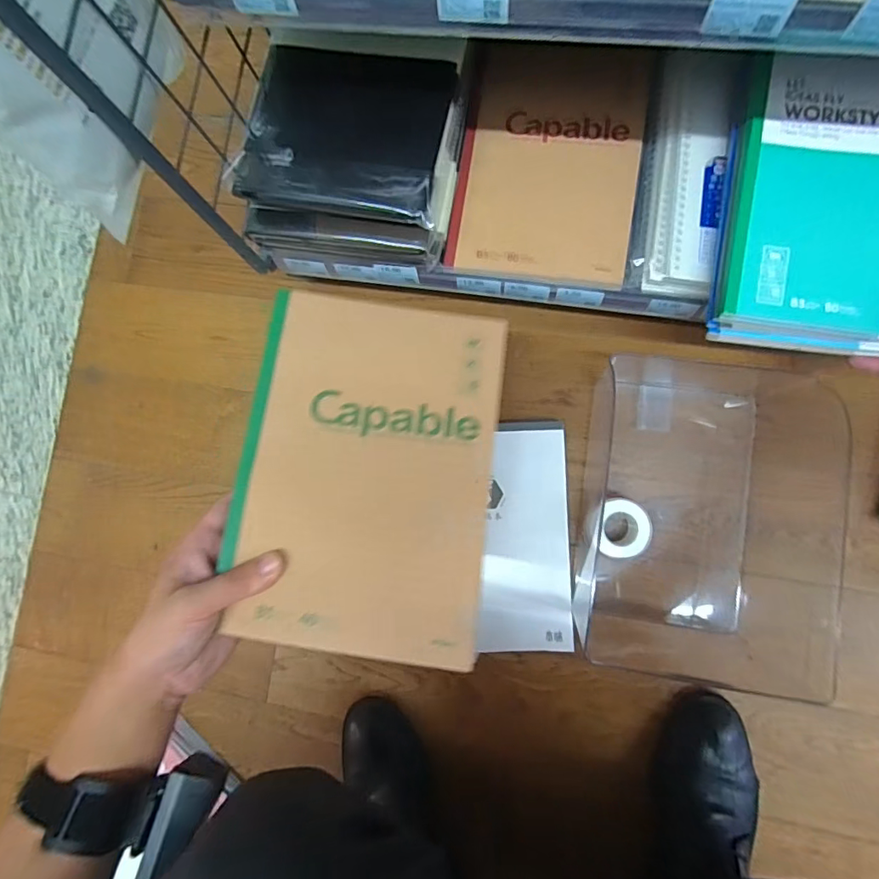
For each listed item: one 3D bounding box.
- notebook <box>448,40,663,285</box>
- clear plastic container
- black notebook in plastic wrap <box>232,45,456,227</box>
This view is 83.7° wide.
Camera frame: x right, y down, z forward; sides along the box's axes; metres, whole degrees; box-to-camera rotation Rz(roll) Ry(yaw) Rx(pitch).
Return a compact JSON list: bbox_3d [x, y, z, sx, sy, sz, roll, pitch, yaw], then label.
[{"bbox_3d":[0.111,-0.278,0.493,0.175,0.015,0.229,9,86,8],"label":"notebook"},{"bbox_3d":[0.304,0.089,0.535,0.272,0.042,0.345,7,85,8],"label":"clear plastic container"},{"bbox_3d":[-0.085,-0.285,0.453,0.187,0.018,0.148,15,87,9],"label":"black notebook in plastic wrap"}]

